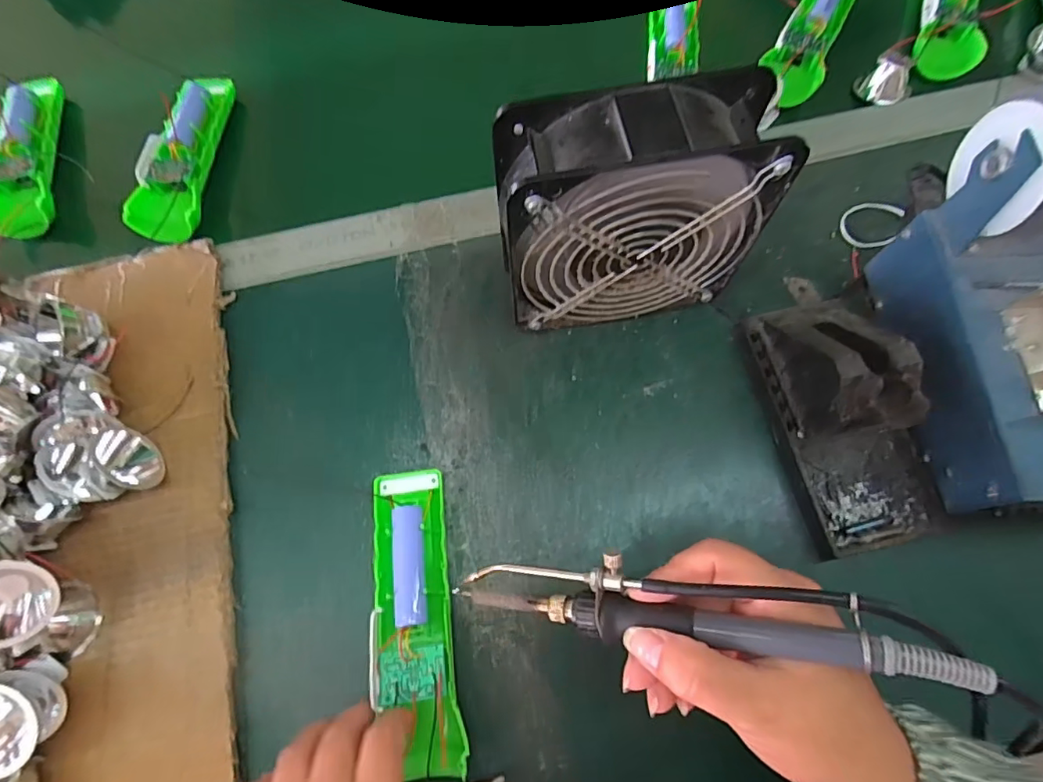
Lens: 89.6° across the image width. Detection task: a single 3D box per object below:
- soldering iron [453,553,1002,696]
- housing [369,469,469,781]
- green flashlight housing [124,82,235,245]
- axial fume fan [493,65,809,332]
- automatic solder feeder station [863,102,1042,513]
[{"bbox_3d":[0.065,0.091,0.220,0.199,0.025,0.029,-2,67,26],"label":"soldering iron"},{"bbox_3d":[-0.062,0.122,0.294,0.045,0.019,0.158,-10,64,-3],"label":"housing"},{"bbox_3d":[-0.273,-0.193,0.422,0.050,0.018,0.173,1,69,1],"label":"green flashlight housing"},{"bbox_3d":[0.062,-0.099,0.317,0.148,0.150,0.057,-8,69,-2],"label":"axial fume fan"},{"bbox_3d":[0.310,-0.038,0.293,0.131,0.126,0.200,-1,69,1],"label":"automatic solder feeder station"}]

